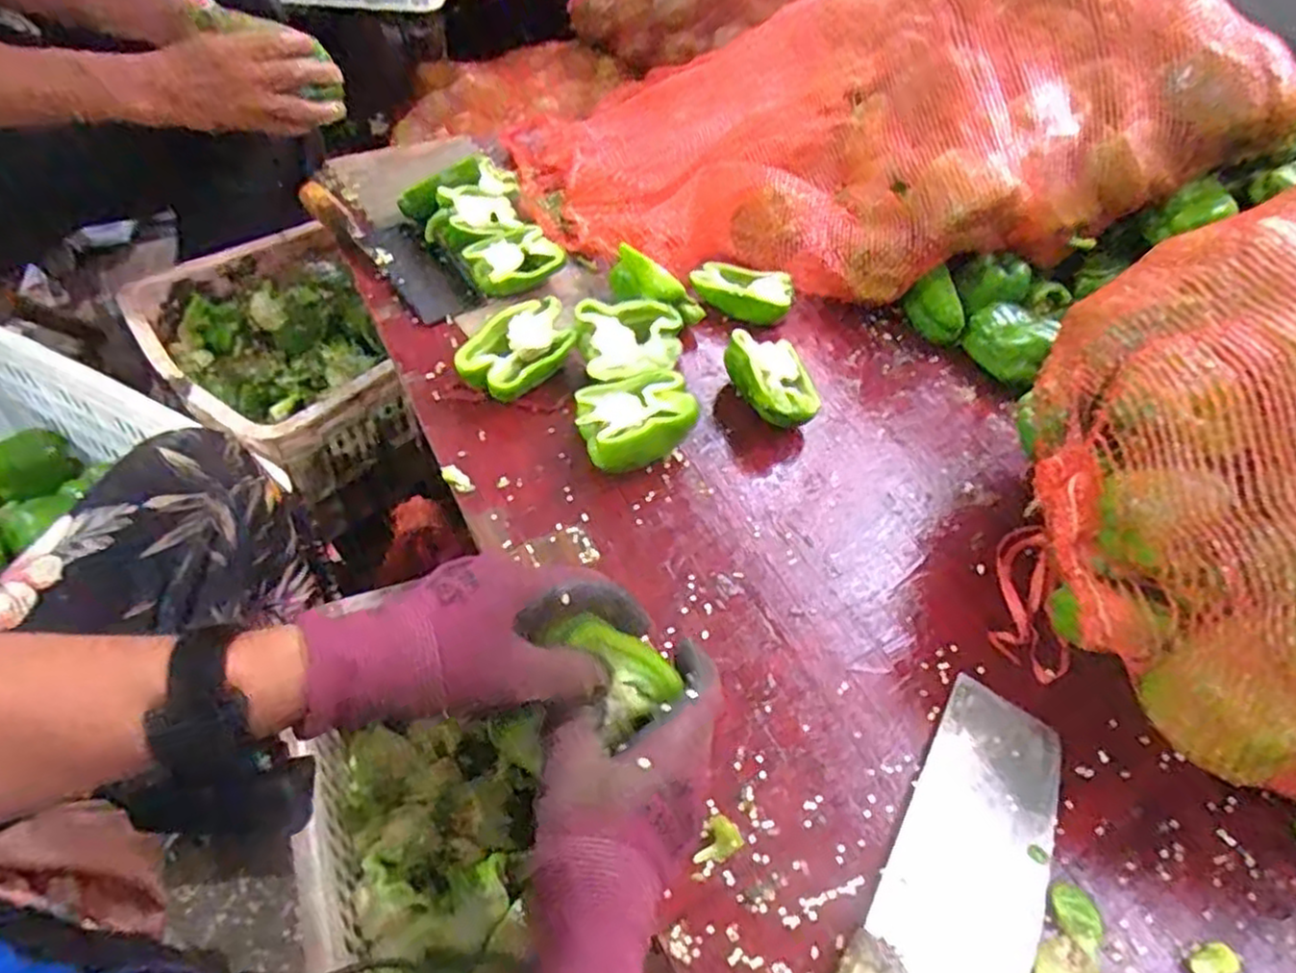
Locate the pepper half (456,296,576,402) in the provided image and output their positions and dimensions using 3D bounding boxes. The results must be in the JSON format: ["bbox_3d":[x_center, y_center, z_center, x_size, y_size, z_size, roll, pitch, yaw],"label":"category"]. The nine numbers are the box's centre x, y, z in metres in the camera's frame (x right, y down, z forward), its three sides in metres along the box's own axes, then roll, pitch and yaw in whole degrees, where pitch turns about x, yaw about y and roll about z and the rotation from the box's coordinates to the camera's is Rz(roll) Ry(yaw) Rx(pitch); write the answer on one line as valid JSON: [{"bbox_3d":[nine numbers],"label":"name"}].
[{"bbox_3d":[-0.123,-0.127,0.700,0.083,0.038,0.127,38,56,24],"label":"pepper half"}]

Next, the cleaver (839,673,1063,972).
[{"bbox_3d":[0.175,0.247,0.419,0.093,0.030,0.326,30,53,19],"label":"cleaver"}]

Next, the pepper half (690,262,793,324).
[{"bbox_3d":[0.104,-0.215,0.804,0.105,0.029,0.060,17,50,9],"label":"pepper half"}]

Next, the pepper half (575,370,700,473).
[{"bbox_3d":[-0.013,-0.058,0.637,0.101,0.051,0.089,-10,52,-14],"label":"pepper half"}]

